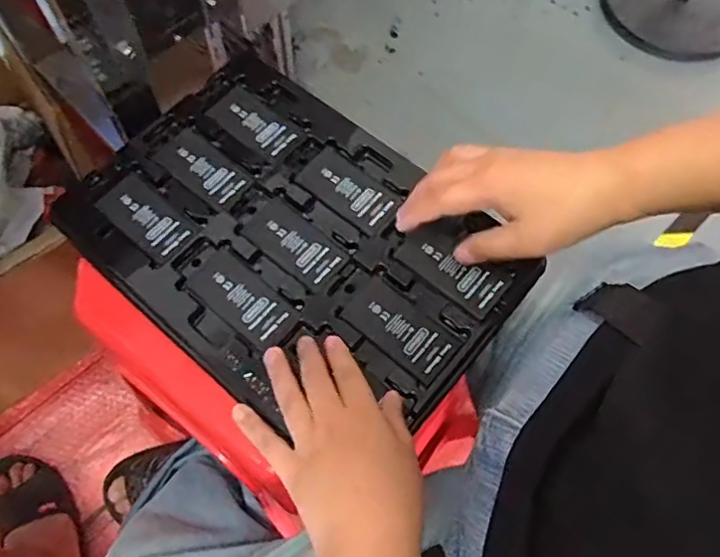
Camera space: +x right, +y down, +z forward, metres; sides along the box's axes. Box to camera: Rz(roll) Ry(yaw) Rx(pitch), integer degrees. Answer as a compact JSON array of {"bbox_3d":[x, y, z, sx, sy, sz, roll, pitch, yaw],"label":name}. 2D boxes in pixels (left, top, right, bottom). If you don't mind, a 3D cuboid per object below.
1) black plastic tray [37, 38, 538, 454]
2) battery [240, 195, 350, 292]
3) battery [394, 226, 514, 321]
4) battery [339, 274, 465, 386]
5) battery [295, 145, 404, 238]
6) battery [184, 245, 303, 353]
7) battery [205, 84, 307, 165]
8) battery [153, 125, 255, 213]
[{"bbox_3d":[-0.056,-0.031,0.465,0.331,0.027,0.225,39,70,15],"label":"black plastic tray"},{"bbox_3d":[-0.053,-0.029,0.468,0.087,0.005,0.042,39,70,15],"label":"battery"},{"bbox_3d":[0.071,-0.008,0.450,0.083,0.006,0.039,37,79,15],"label":"battery"},{"bbox_3d":[0.030,0.037,0.439,0.085,0.004,0.043,38,70,15],"label":"battery"},{"bbox_3d":[-0.008,-0.074,0.484,0.087,0.008,0.043,38,70,15],"label":"battery"},{"bbox_3d":[-0.090,0.015,0.451,0.090,0.005,0.044,38,70,15],"label":"battery"},{"bbox_3d":[-0.091,-0.136,0.515,0.088,0.004,0.042,37,69,15],"label":"battery"},{"bbox_3d":[-0.132,-0.093,0.499,0.087,0.004,0.043,38,70,15],"label":"battery"}]

